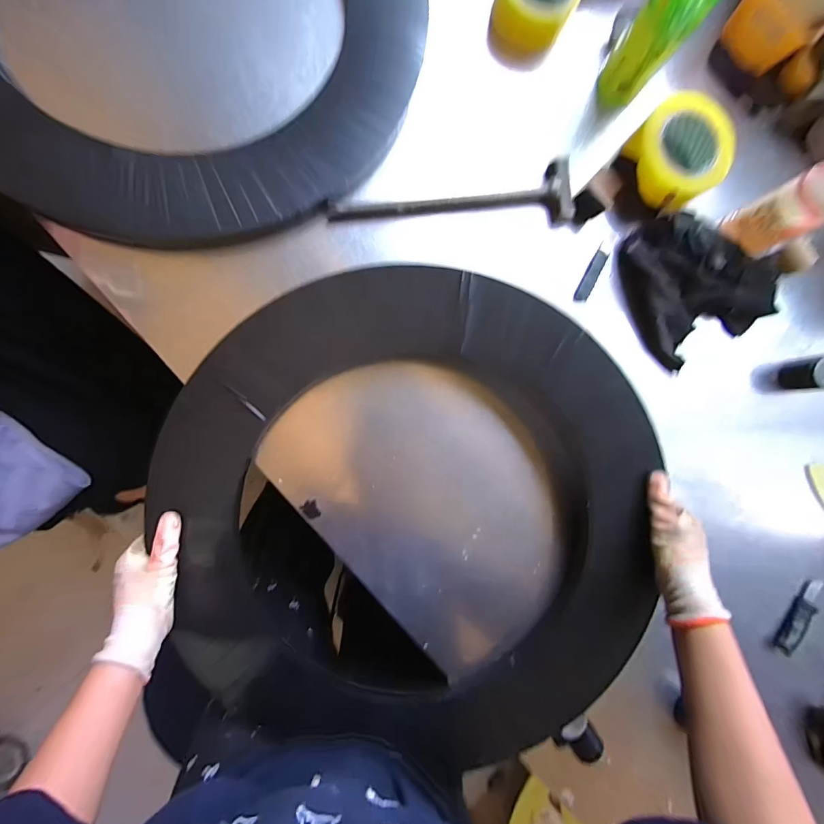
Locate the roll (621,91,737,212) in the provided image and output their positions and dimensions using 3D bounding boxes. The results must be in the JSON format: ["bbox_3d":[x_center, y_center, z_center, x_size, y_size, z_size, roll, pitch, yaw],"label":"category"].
[{"bbox_3d":[0.331,-0.324,0.502,0.122,0.055,0.121,0,88,-7],"label":"roll"}]

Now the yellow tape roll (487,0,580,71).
[{"bbox_3d":[0.151,-0.508,0.505,0.096,0.079,0.079,31,85,-5],"label":"yellow tape roll"}]

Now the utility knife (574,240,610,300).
[{"bbox_3d":[0.235,-0.180,0.510,0.017,0.013,0.083,28,85,-5],"label":"utility knife"}]

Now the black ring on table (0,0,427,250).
[{"bbox_3d":[-0.276,-0.479,0.434,0.549,0.040,0.593,0,88,-7],"label":"black ring on table"}]

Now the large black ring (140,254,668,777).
[{"bbox_3d":[-0.001,0.126,0.457,0.541,0.106,0.544,0,88,-7],"label":"large black ring"}]

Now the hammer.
[{"bbox_3d":[0.051,-0.269,0.484,0.299,0.026,0.070,-4,89,-7],"label":"hammer"}]

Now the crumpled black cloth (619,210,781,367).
[{"bbox_3d":[0.368,-0.174,0.511,0.186,0.037,0.186,-29,92,-7],"label":"crumpled black cloth"}]

